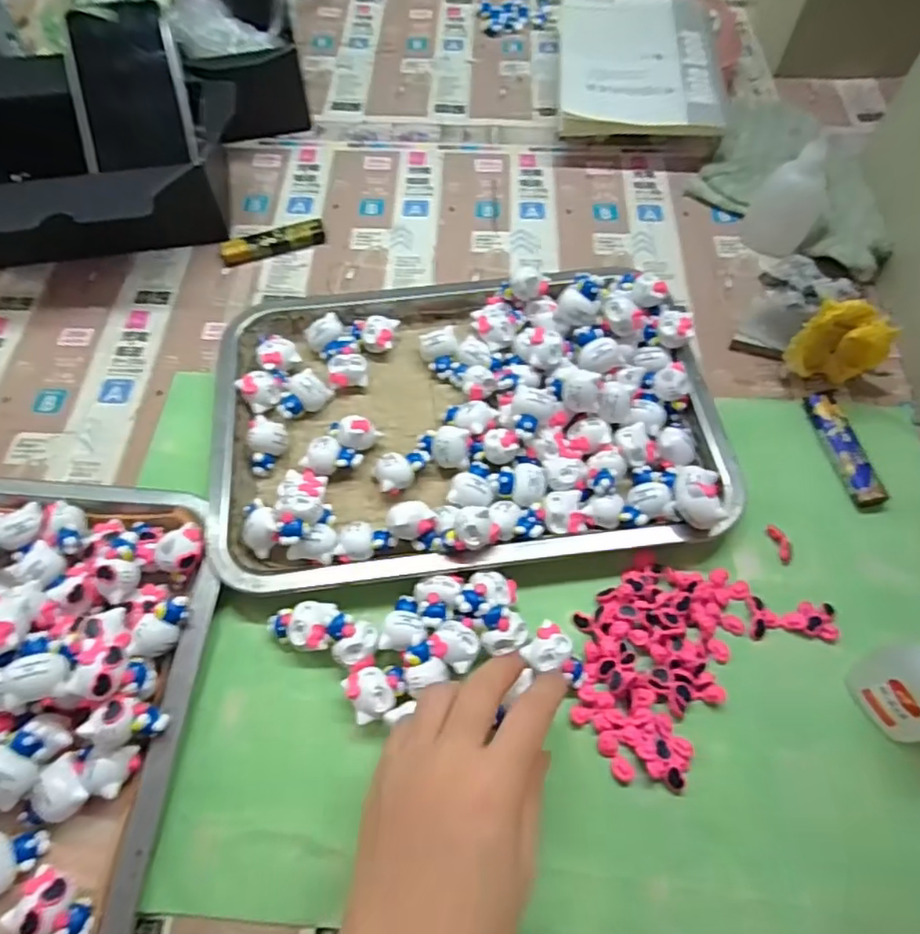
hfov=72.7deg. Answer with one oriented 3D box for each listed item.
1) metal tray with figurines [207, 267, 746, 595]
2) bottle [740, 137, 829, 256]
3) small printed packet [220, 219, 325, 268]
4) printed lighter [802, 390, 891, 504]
[{"bbox_3d":[0.003,-0.041,0.395,0.303,0.046,0.214,-7,62,-3],"label":"metal tray with figurines"},{"bbox_3d":[0.243,-0.198,0.454,0.050,0.074,0.047,20,64,11],"label":"bottle"},{"bbox_3d":[-0.145,-0.174,0.487,0.080,0.013,0.018,-18,63,-9],"label":"small printed packet"},{"bbox_3d":[0.241,-0.013,0.392,0.019,0.011,0.079,-10,62,-5],"label":"printed lighter"}]

